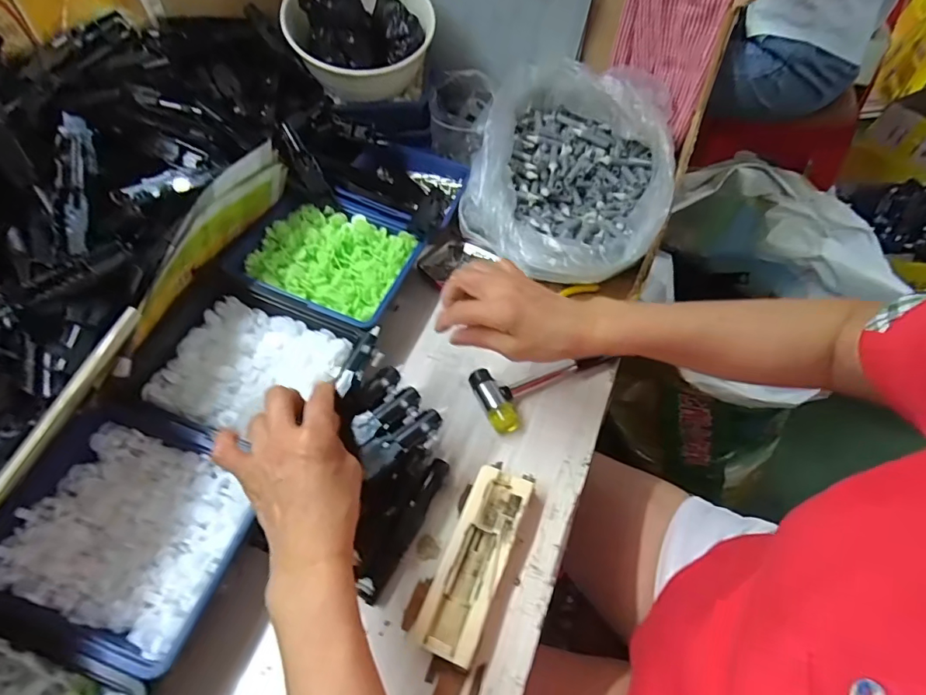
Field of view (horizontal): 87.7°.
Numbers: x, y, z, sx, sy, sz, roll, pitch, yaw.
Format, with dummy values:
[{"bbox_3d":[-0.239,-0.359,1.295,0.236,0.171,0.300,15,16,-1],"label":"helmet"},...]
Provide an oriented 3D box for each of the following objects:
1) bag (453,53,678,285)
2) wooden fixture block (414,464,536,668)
[{"bbox_3d":[0.123,-0.222,0.563,0.219,0.114,0.283,10,55,9],"label":"bag"},{"bbox_3d":[0.011,0.162,0.374,0.047,0.022,0.137,20,57,15],"label":"wooden fixture block"}]

